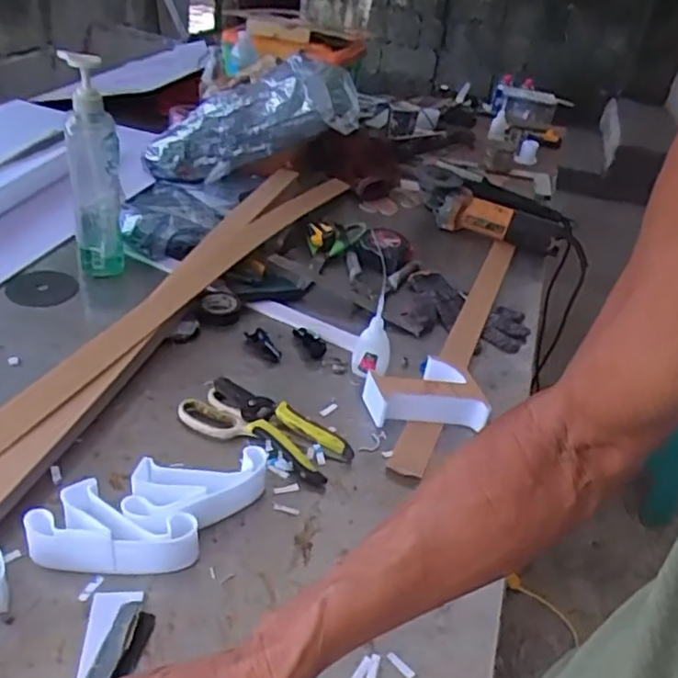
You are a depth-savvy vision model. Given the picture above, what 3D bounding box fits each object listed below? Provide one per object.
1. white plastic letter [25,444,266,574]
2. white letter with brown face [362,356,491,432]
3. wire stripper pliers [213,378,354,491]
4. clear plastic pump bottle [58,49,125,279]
[{"bbox_3d":[-0.162,0.155,0.594,0.208,0.039,0.095,-5,36,-18],"label":"white plastic letter"},{"bbox_3d":[0.098,0.060,0.785,0.132,0.052,0.087,4,35,-9],"label":"white letter with brown face"},{"bbox_3d":[-0.069,0.094,0.720,0.171,0.027,0.061,27,39,27],"label":"wire stripper pliers"},{"bbox_3d":[-0.319,-0.213,0.872,0.060,0.288,0.072,-4,37,-19],"label":"clear plastic pump bottle"}]

